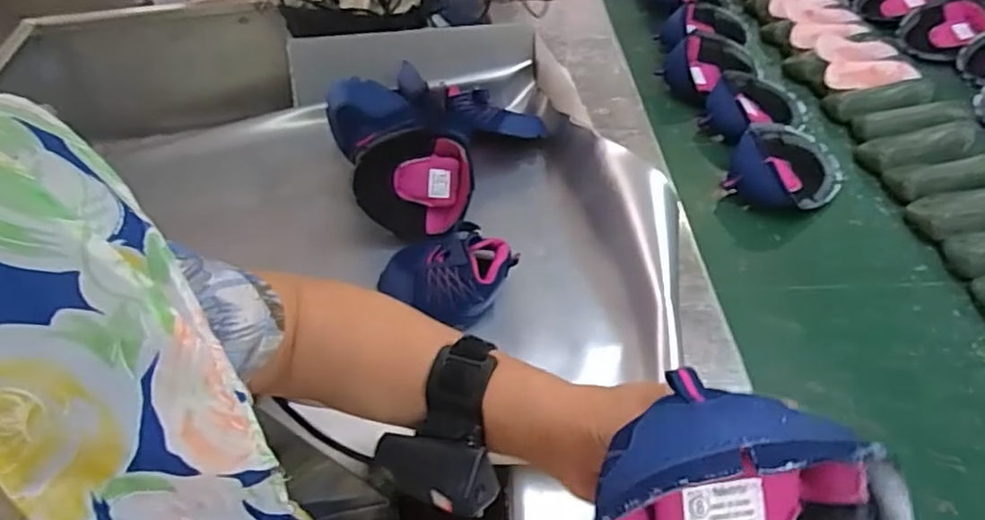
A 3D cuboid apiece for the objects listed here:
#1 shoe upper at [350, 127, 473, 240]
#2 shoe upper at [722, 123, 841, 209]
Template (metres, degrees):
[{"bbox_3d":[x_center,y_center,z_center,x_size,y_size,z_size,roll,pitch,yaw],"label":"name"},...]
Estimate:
[{"bbox_3d":[-0.085,-0.089,0.791,0.130,0.127,0.042,-17,20,-6],"label":"shoe upper"},{"bbox_3d":[0.407,-0.126,0.908,0.144,0.040,0.147,40,62,10],"label":"shoe upper"}]

